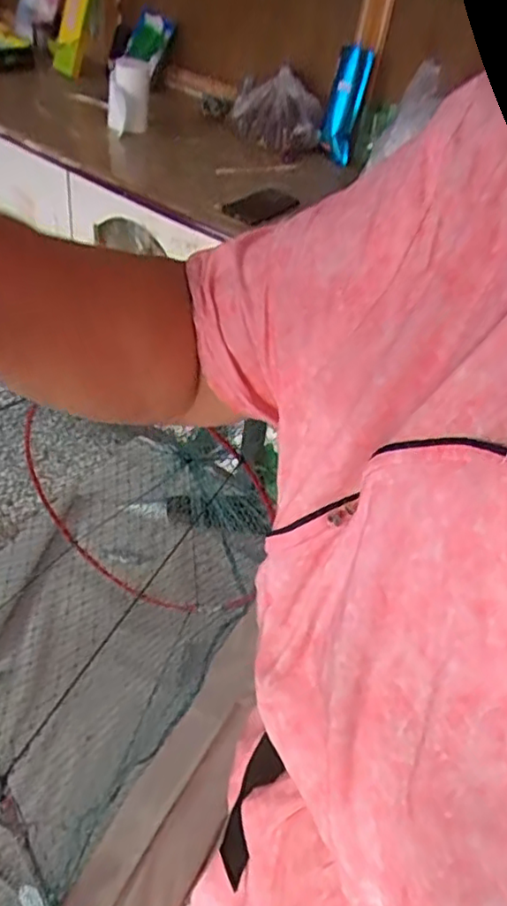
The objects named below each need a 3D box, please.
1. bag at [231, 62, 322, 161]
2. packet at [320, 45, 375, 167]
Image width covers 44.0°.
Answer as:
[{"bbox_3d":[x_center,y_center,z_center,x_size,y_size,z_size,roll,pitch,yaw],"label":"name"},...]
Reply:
[{"bbox_3d":[0.052,-0.809,1.486,0.196,0.147,0.258,3,43,-9],"label":"bag"},{"bbox_3d":[0.202,-0.772,1.393,0.076,0.227,0.022,15,16,8],"label":"packet"}]

